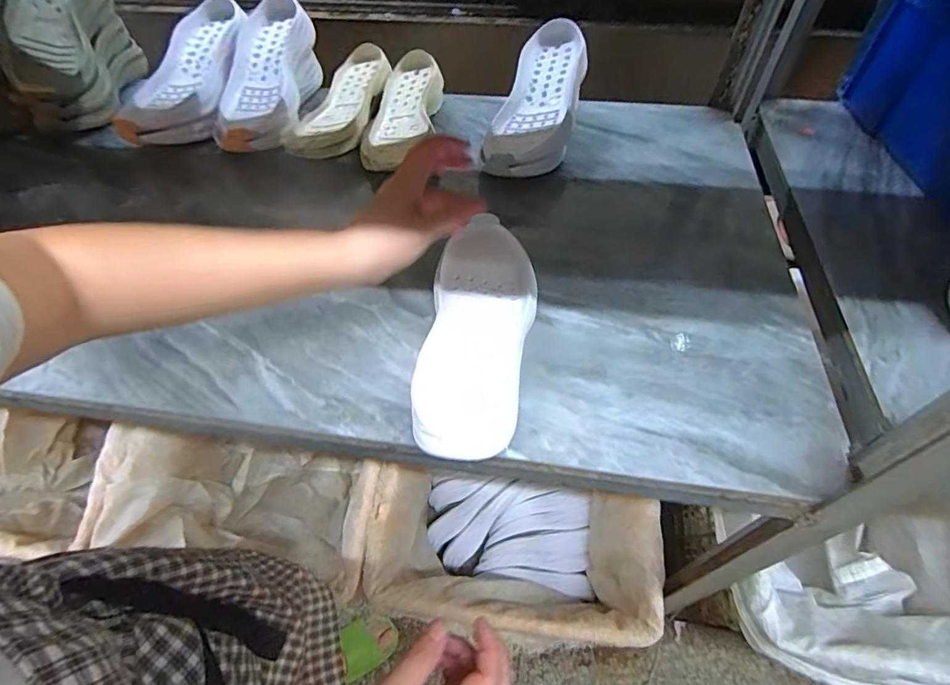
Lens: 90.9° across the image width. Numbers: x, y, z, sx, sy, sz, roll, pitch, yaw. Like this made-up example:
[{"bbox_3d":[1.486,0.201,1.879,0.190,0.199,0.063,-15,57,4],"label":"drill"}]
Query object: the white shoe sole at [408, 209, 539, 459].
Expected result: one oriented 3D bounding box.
[{"bbox_3d":[0.004,-0.018,0.463,0.110,0.043,0.287,4,53,4],"label":"white shoe sole"}]

